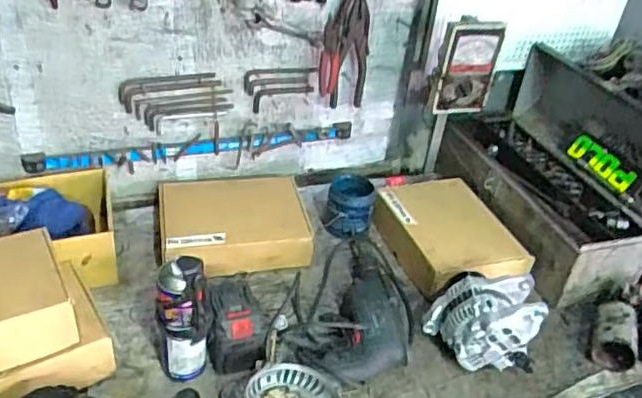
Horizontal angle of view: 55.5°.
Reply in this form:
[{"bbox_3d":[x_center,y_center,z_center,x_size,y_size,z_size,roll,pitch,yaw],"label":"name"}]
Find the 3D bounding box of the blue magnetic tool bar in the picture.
[{"bbox_3d":[-0.234,-0.101,1.201,0.625,0.035,0.014,-8,38,-20],"label":"blue magnetic tool bar"}]

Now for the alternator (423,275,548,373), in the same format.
[{"bbox_3d":[0.261,0.200,0.995,0.171,0.129,0.121,13,36,8],"label":"alternator"}]

